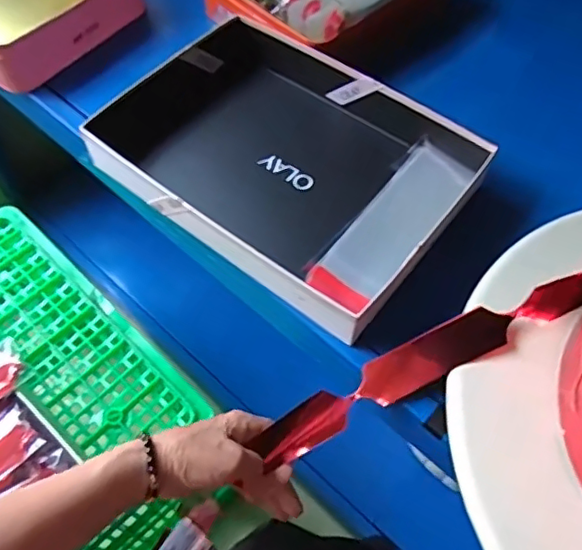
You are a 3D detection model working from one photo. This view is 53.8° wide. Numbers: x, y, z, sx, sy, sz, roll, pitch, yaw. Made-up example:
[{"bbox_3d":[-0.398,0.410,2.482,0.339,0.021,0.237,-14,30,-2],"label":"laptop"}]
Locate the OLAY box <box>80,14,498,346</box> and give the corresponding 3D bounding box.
[{"bbox_3d":[0.000,-0.110,0.542,0.314,0.062,0.246,33,65,18],"label":"OLAY box"}]

